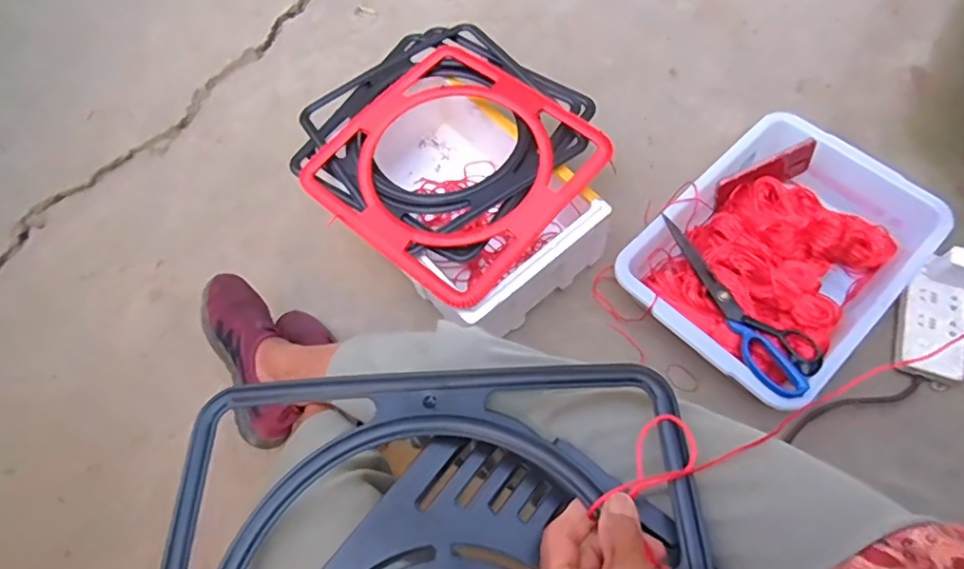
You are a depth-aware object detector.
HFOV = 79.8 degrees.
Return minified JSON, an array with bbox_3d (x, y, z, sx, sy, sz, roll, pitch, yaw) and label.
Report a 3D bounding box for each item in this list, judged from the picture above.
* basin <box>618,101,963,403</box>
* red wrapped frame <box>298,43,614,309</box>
[{"bbox_3d":[0.430,-0.040,0.854,0.419,0.117,0.302,-41,68,-15],"label":"basin"},{"bbox_3d":[-0.038,-0.181,0.828,0.348,0.021,0.351,37,74,20],"label":"red wrapped frame"}]

